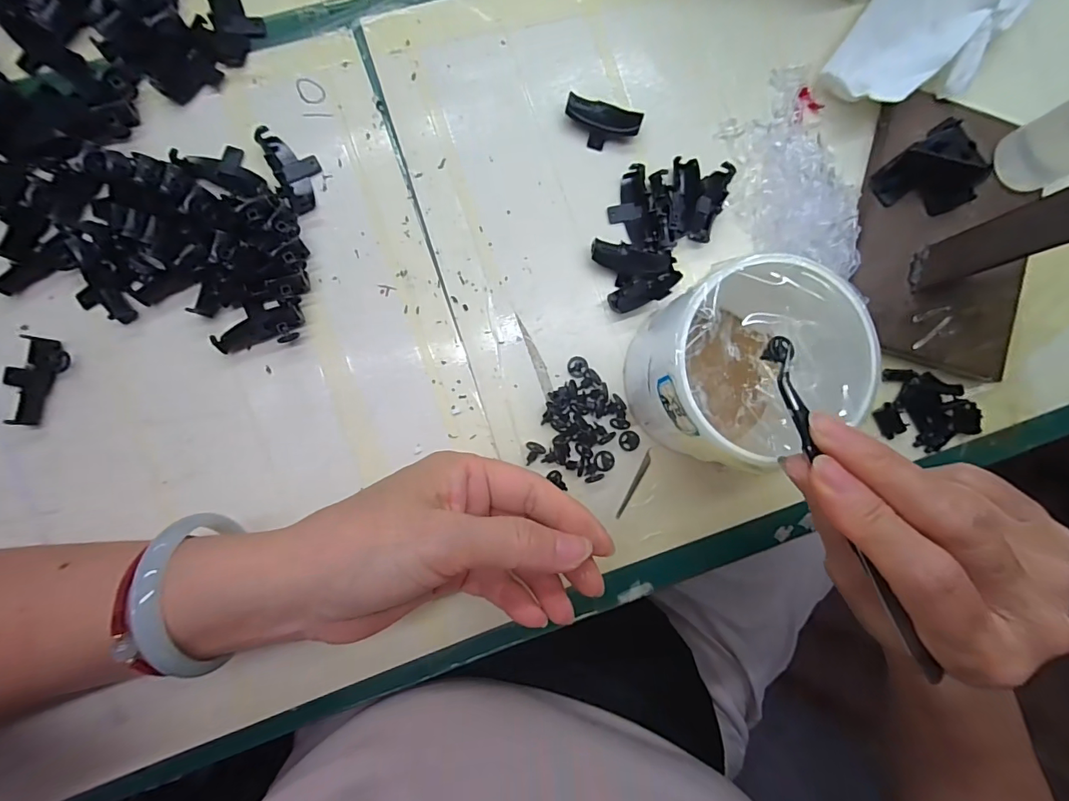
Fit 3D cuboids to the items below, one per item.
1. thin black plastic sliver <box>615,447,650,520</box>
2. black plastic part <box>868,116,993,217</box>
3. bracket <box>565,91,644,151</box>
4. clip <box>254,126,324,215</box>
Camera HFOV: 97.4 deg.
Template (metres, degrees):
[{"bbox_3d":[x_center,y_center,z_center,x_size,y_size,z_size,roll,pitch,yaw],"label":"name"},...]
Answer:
[{"bbox_3d":[0.054,0.045,0.251,0.004,0.004,0.040,28,87,-5],"label":"thin black plastic sliver"},{"bbox_3d":[0.224,-0.125,0.257,0.063,0.021,0.043,-36,91,-6],"label":"black plastic part"},{"bbox_3d":[0.036,-0.148,0.253,0.040,0.011,0.019,10,87,-5],"label":"bracket"},{"bbox_3d":[-0.121,-0.117,0.238,0.022,0.010,0.043,-21,90,-6],"label":"clip"}]

